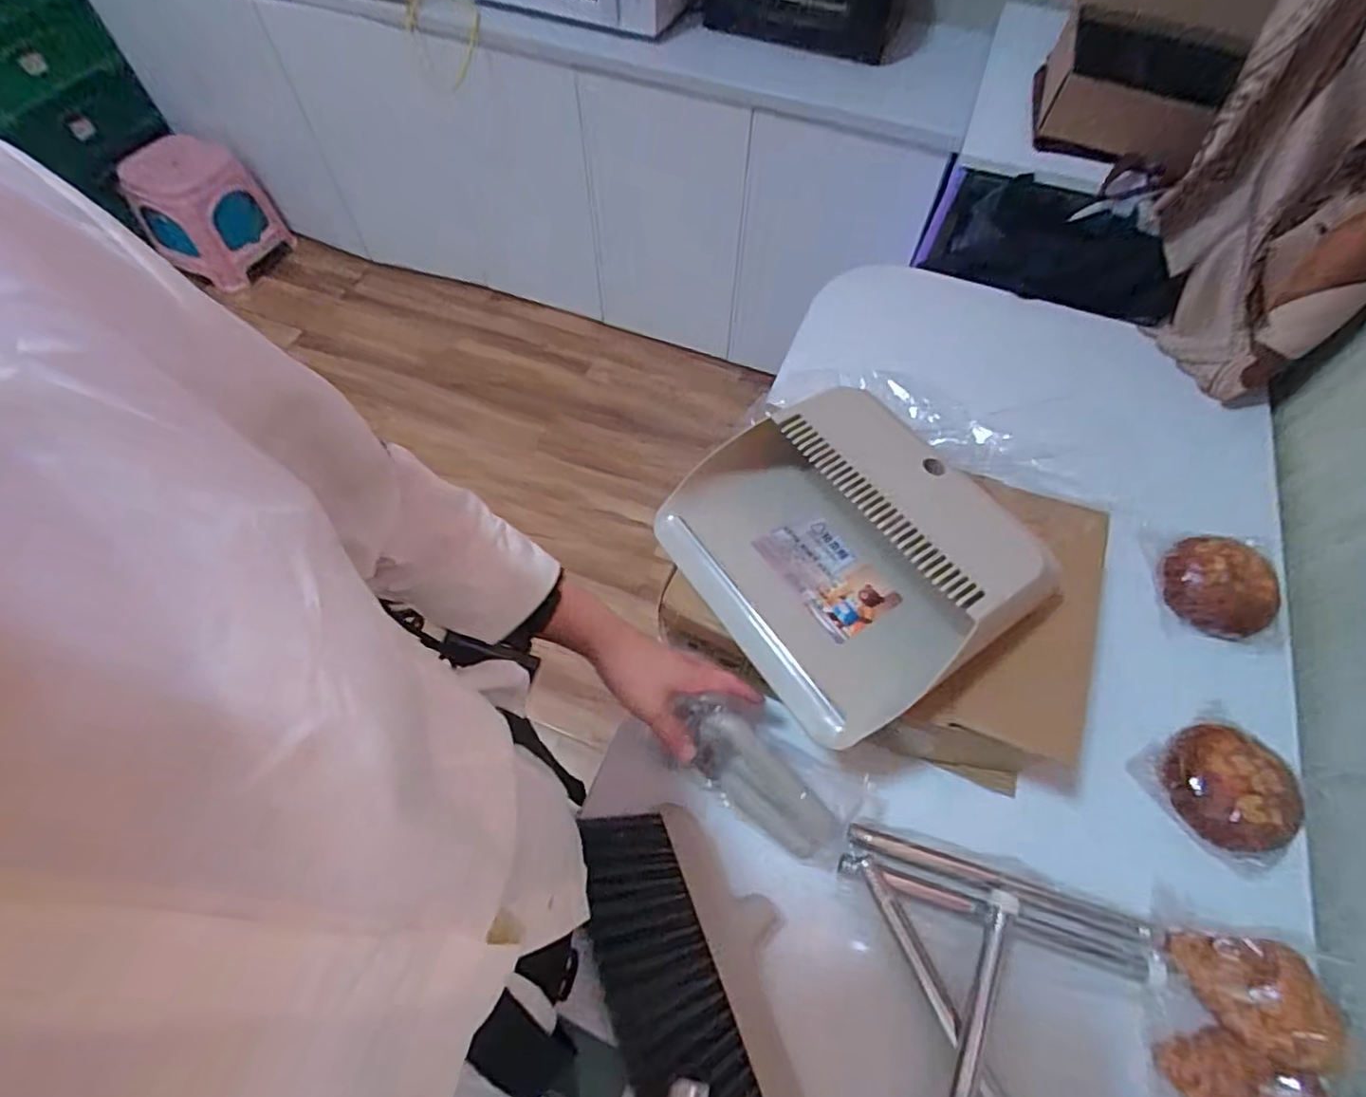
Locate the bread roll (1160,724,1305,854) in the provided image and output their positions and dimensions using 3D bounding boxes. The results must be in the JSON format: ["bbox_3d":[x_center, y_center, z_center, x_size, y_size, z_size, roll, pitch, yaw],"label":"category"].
[{"bbox_3d":[0.470,0.204,0.542,0.087,0.038,0.087,1,60,-1],"label":"bread roll"}]

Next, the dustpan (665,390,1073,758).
[{"bbox_3d":[0.134,-0.010,0.534,0.230,0.087,0.270,-31,67,-18],"label":"dustpan"}]

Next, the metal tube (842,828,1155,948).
[{"bbox_3d":[0.256,0.274,0.520,0.235,0.017,0.017,17,61,8],"label":"metal tube"}]

